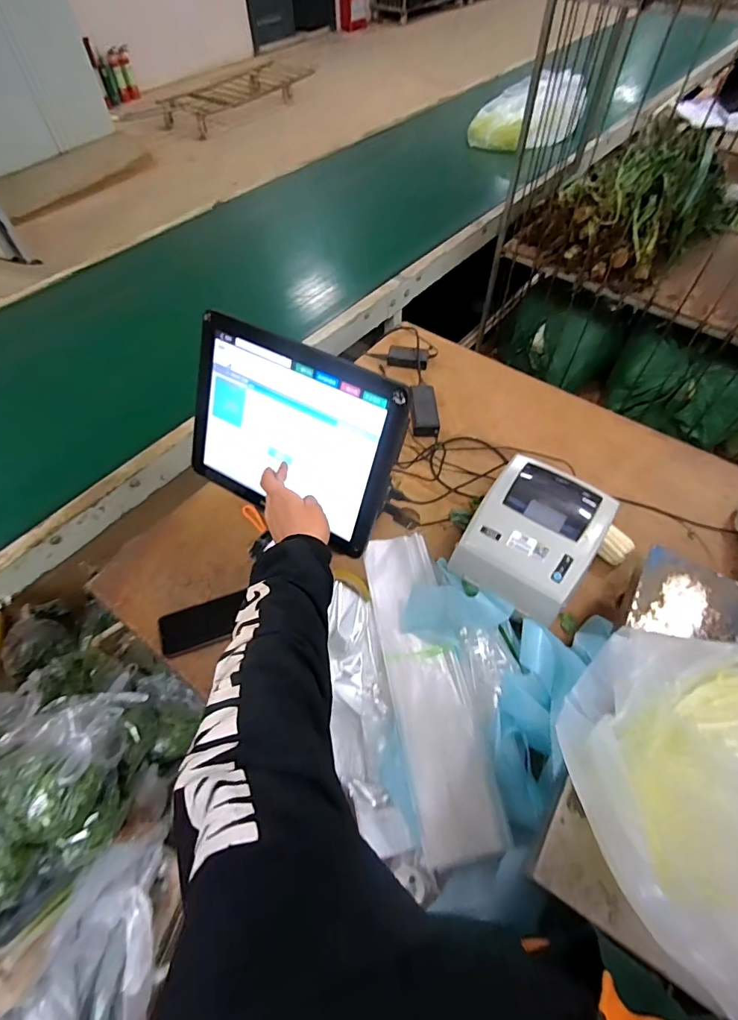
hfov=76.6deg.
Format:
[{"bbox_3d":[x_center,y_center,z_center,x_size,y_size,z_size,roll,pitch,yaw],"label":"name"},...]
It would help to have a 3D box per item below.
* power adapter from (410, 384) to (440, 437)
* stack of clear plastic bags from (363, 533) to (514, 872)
[{"bbox_3d":[0.125,-0.229,1.060,0.059,0.031,0.142,-1,55,1],"label":"power adapter"},{"bbox_3d":[0.086,0.245,0.713,0.117,0.014,0.472,-9,56,-5],"label":"stack of clear plastic bags"}]

